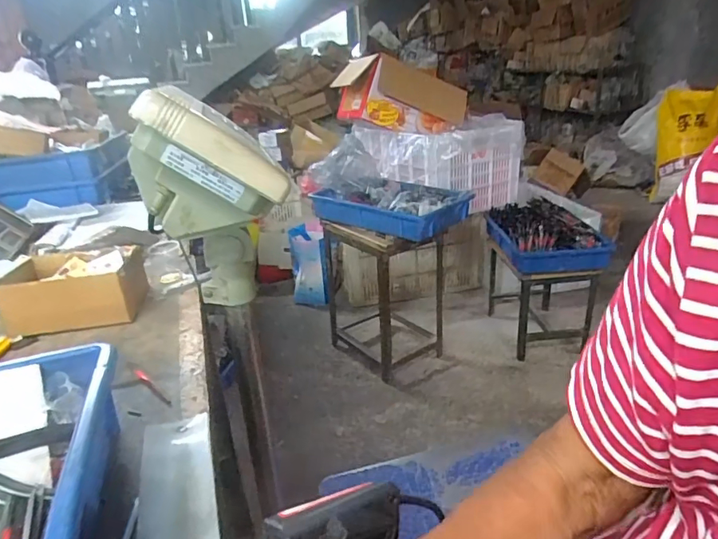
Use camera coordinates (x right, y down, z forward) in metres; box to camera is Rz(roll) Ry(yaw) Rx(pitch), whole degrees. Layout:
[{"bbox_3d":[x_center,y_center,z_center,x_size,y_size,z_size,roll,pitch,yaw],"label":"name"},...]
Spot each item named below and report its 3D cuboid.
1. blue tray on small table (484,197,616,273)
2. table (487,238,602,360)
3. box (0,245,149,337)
[{"bbox_3d":[0.591,-0.146,1.677,0.279,0.116,0.412,-5,23,0],"label":"blue tray on small table"},{"bbox_3d":[0.639,0.079,1.712,0.342,0.316,0.418,-2,23,5],"label":"table"},{"bbox_3d":[-0.371,0.025,0.658,0.155,0.064,0.114,-7,23,-7],"label":"box"}]

